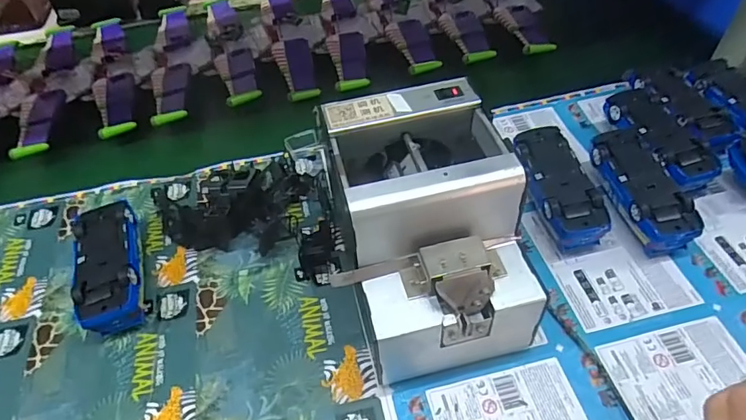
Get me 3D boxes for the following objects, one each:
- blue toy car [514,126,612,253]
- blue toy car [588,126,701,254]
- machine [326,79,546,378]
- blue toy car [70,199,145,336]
[{"bbox_3d":[0.177,-0.020,0.474,0.057,0.046,0.129,-5,49,0],"label":"blue toy car"},{"bbox_3d":[0.252,-0.018,0.469,0.055,0.045,0.131,-7,49,-2],"label":"blue toy car"},{"bbox_3d":[0.038,0.017,0.387,0.132,0.144,0.173,-14,49,-8],"label":"machine"},{"bbox_3d":[-0.236,0.052,0.445,0.054,0.045,0.128,-18,50,-12],"label":"blue toy car"}]

